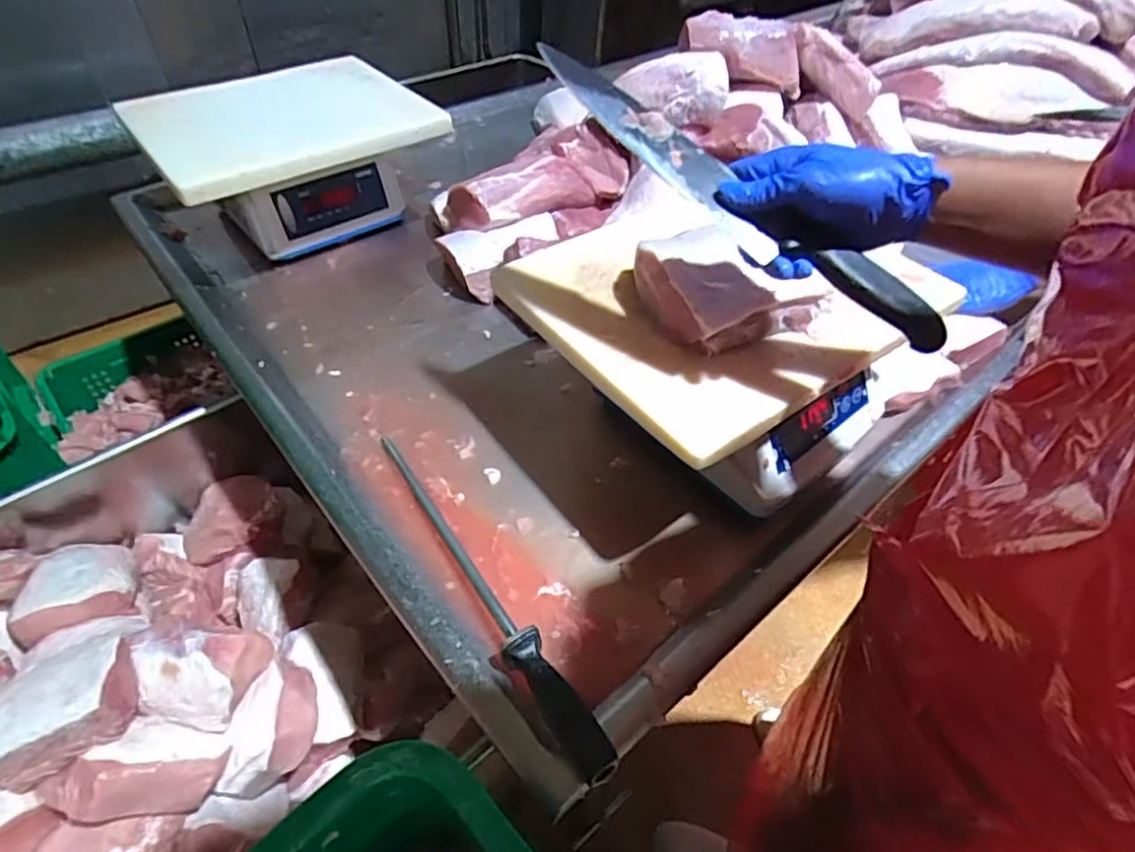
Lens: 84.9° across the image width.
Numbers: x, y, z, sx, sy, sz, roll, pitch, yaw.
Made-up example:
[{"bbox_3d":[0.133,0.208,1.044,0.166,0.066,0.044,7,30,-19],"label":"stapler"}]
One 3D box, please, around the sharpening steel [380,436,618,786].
[{"bbox_3d":[-0.090,0.130,0.556,0.031,0.040,0.404,-26,52,-24],"label":"sharpening steel"}]

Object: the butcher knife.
[{"bbox_3d":[0.118,-0.171,0.457,0.355,0.027,0.041,40,55,10],"label":"butcher knife"}]

